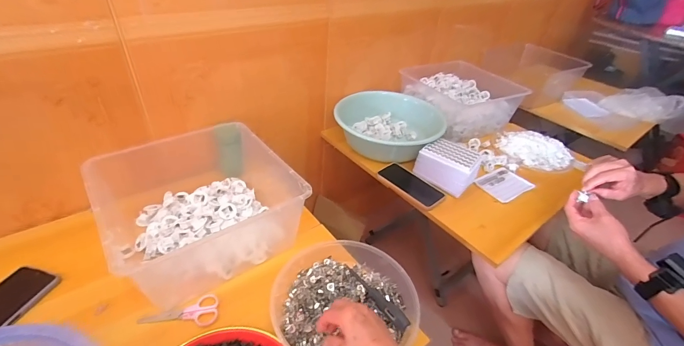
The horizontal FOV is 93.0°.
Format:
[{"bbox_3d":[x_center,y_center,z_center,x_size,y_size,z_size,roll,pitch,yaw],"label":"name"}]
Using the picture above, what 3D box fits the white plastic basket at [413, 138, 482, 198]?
[{"bbox_3d":[0.269,-0.020,0.815,0.134,0.075,0.102,34,46,31],"label":"white plastic basket"}]

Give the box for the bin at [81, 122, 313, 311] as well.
[{"bbox_3d":[-0.271,0.051,0.622,0.292,0.134,0.323,-22,46,-30],"label":"bin"}]

